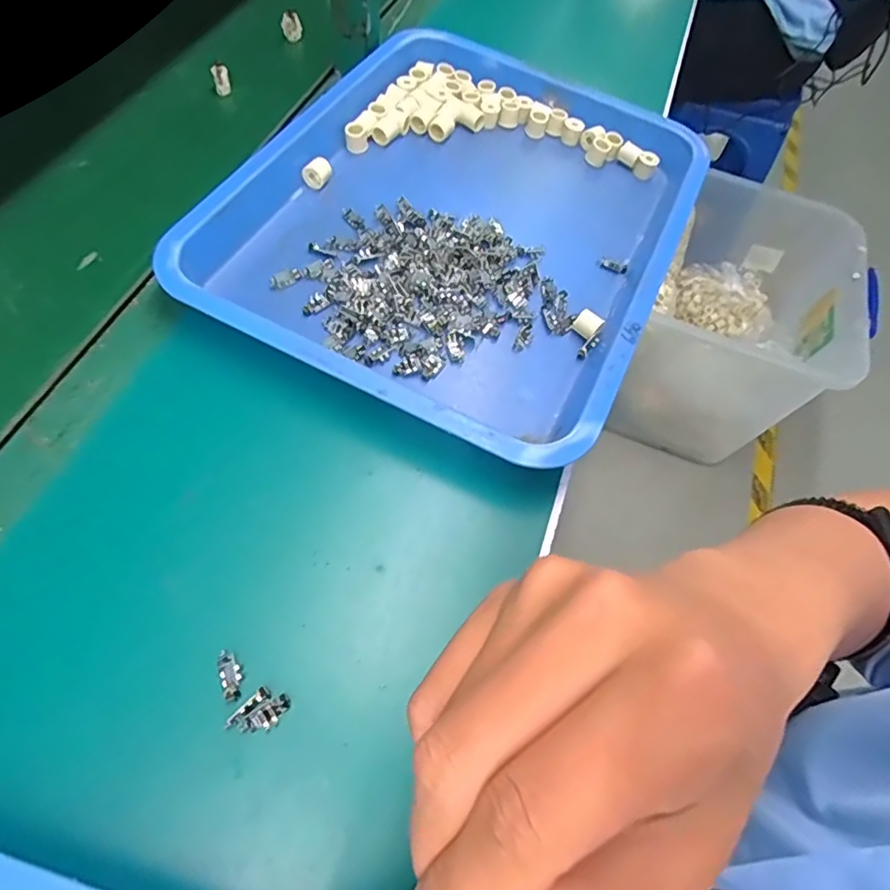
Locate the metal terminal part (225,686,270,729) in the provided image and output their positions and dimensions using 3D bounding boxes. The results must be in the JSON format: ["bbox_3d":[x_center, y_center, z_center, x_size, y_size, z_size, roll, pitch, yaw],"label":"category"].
[{"bbox_3d":[-0.106,0.141,0.312,0.007,0.004,0.026,40,63,15],"label":"metal terminal part"}]

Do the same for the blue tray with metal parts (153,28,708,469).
[{"bbox_3d":[0.016,-0.203,0.508,0.354,0.054,0.437,26,60,7],"label":"blue tray with metal parts"}]

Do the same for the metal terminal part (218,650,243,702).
[{"bbox_3d":[-0.118,0.126,0.319,0.010,0.005,0.028,-18,64,-17],"label":"metal terminal part"}]

